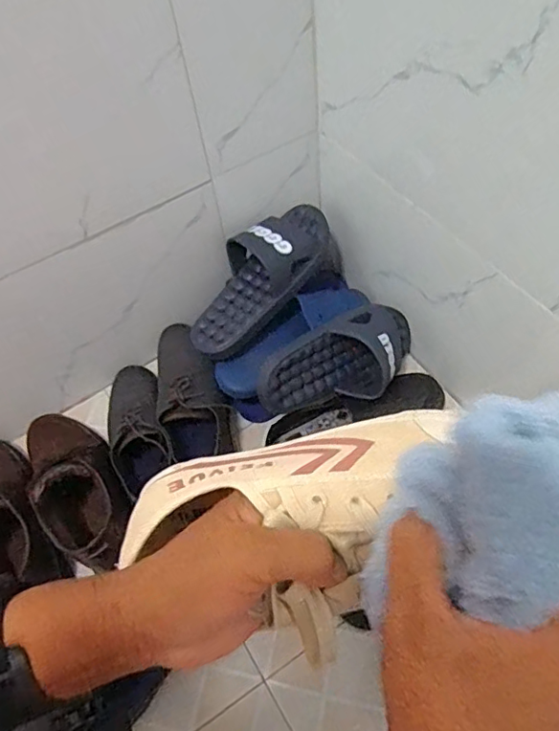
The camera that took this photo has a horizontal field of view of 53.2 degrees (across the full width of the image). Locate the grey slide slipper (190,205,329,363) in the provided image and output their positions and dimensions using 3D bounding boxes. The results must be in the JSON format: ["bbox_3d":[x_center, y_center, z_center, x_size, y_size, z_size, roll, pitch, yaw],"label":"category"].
[{"bbox_3d":[-0.027,-0.127,0.797,0.123,0.070,0.270,32,82,24],"label":"grey slide slipper"}]

